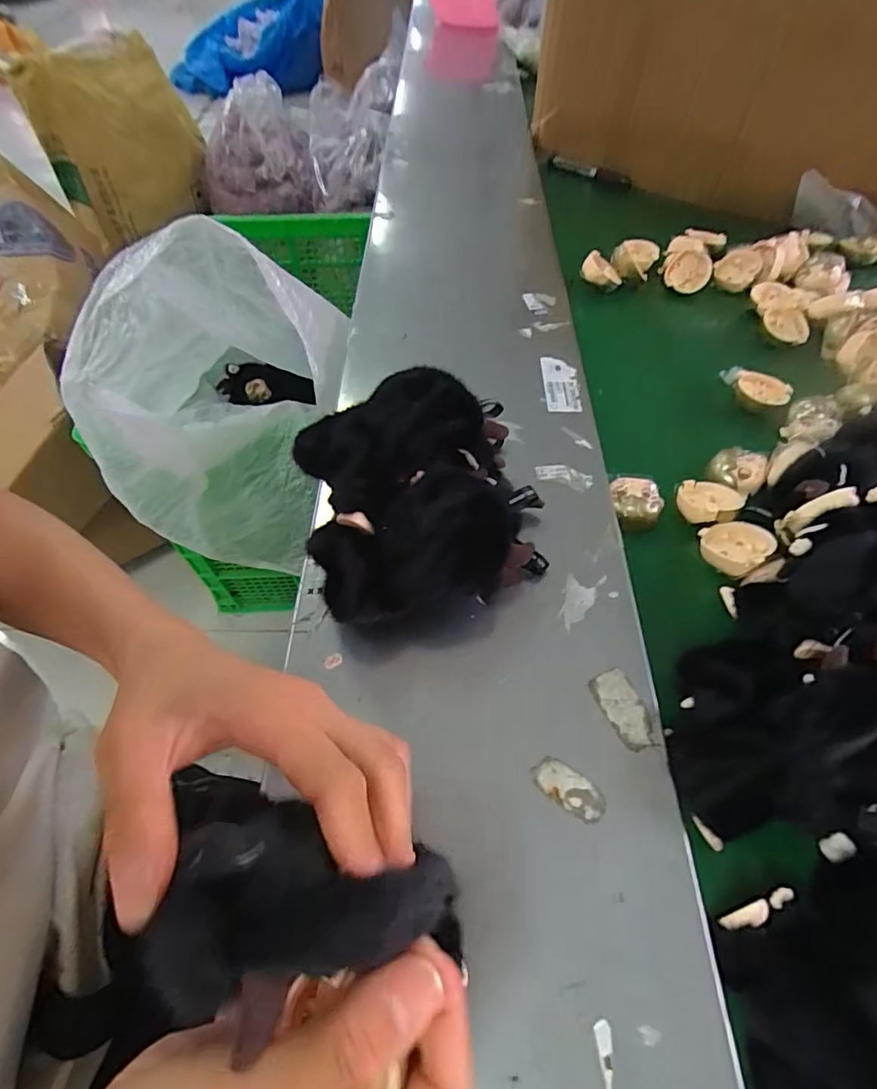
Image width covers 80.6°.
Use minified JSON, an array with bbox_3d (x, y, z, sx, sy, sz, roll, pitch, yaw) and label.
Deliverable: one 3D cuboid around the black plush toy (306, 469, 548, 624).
[{"bbox_3d":[-0.003,0.001,0.342,0.153,0.064,0.080,-19,57,-11],"label":"black plush toy"}]

